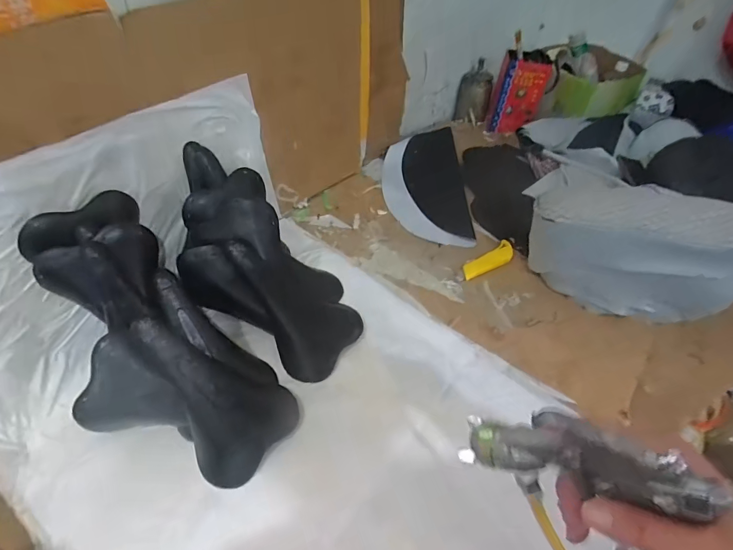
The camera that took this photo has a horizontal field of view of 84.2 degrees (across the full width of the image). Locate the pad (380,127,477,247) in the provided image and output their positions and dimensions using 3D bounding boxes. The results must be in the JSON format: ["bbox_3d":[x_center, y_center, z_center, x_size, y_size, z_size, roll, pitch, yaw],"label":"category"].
[{"bbox_3d":[0.139,-0.224,0.975,0.191,0.029,0.392,1,48,-5],"label":"pad"}]

